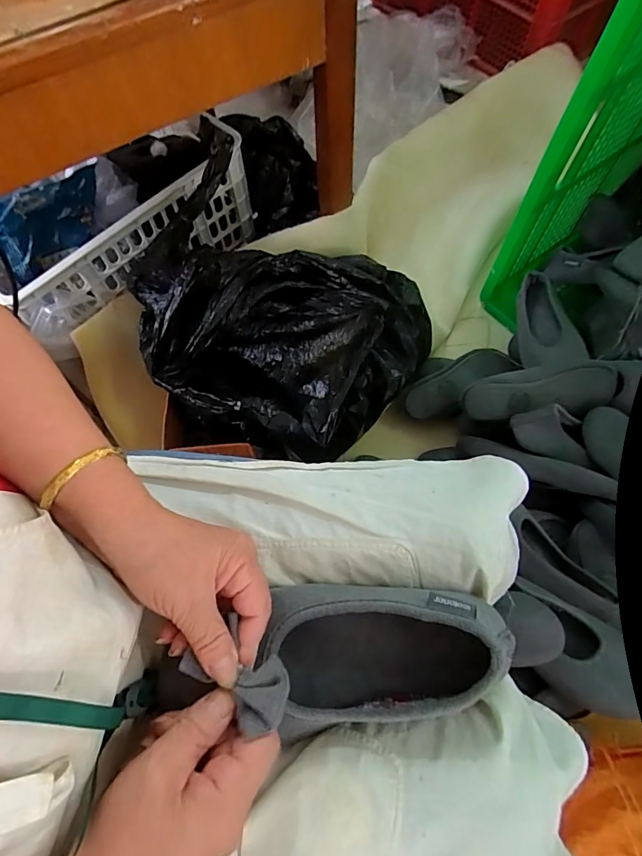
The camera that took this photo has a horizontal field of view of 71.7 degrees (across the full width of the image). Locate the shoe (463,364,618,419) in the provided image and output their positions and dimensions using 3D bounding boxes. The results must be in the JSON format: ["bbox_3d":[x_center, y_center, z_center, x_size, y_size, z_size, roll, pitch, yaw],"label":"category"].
[{"bbox_3d":[0.351,-0.058,0.705,0.234,0.060,0.079,-10,67,-3],"label":"shoe"}]

